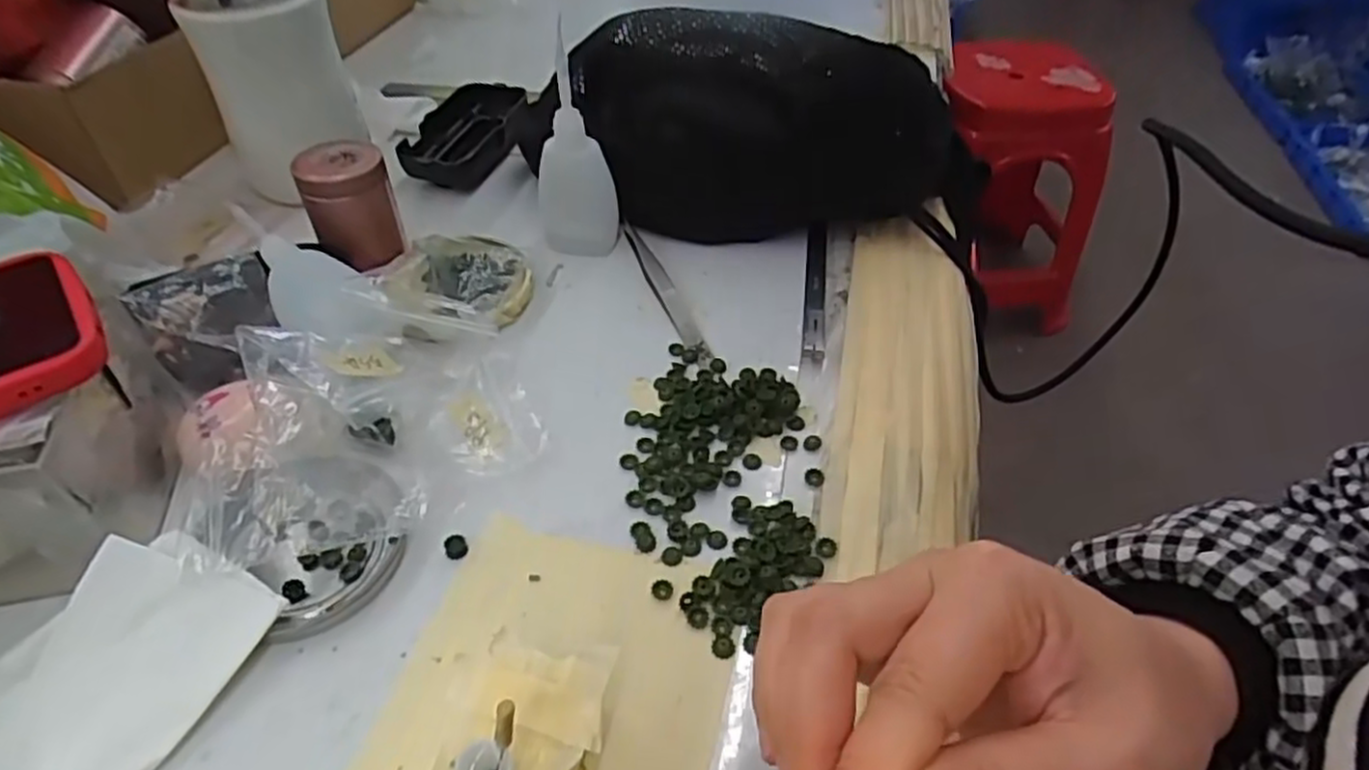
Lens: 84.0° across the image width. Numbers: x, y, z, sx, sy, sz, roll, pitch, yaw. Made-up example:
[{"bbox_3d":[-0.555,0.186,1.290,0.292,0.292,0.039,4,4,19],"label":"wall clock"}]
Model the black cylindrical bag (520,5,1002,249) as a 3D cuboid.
[{"bbox_3d":[0.050,-0.158,0.446,0.269,0.108,0.083,-4,46,-5],"label":"black cylindrical bag"}]

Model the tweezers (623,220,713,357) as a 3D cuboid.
[{"bbox_3d":[-0.012,-0.056,0.420,0.014,0.005,0.116,-13,47,-14],"label":"tweezers"}]

